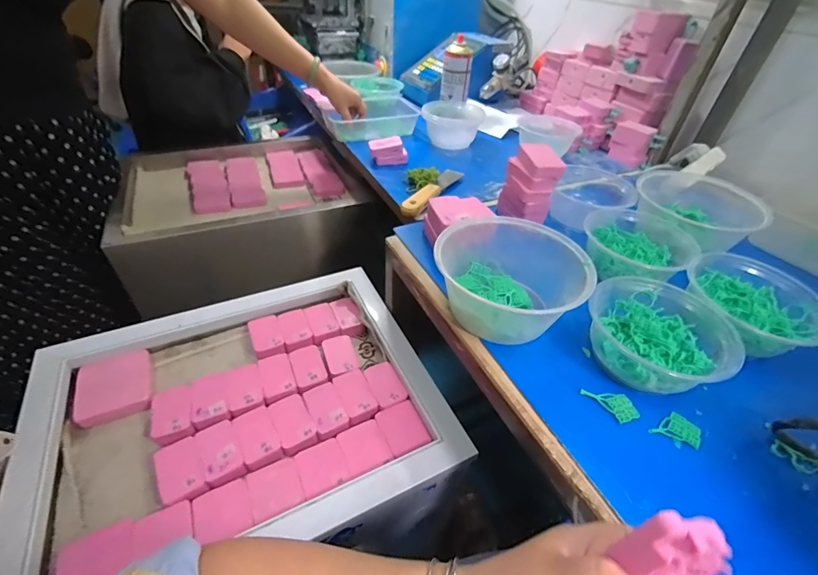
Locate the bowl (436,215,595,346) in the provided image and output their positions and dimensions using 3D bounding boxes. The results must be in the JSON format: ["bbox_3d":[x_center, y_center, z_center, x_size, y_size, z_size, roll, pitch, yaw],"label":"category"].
[{"bbox_3d":[0.120,-0.012,0.447,0.166,0.076,0.141,35,50,29],"label":"bowl"}]

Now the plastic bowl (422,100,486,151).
[{"bbox_3d":[0.097,-0.374,0.865,0.133,0.075,0.110,7,42,3],"label":"plastic bowl"}]

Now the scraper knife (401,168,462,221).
[{"bbox_3d":[0.042,-0.170,0.674,0.039,0.024,0.178,23,45,19],"label":"scraper knife"}]

